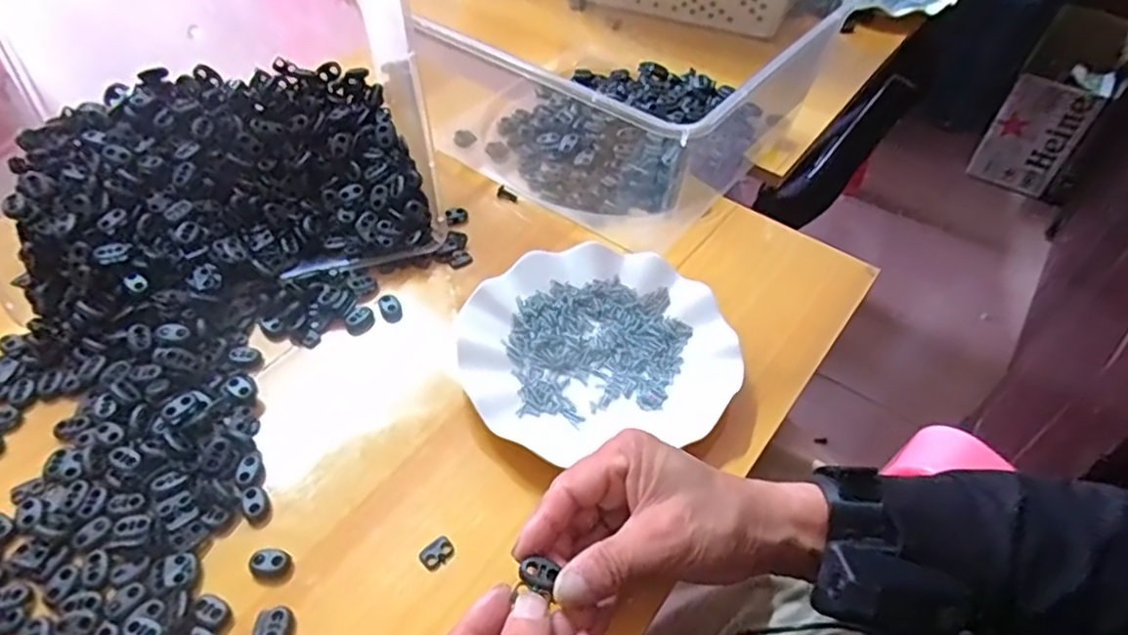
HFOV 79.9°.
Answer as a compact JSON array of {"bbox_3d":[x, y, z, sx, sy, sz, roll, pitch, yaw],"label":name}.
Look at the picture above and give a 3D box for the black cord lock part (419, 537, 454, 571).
[{"bbox_3d":[-0.072,0.133,0.381,0.019,0.004,0.014,-32,56,-26],"label":"black cord lock part"}]

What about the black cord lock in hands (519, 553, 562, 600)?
[{"bbox_3d":[-0.012,0.122,0.323,0.020,0.004,0.014,18,50,15],"label":"black cord lock in hands"}]

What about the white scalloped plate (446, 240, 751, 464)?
[{"bbox_3d":[0.020,0.018,0.465,0.180,0.023,0.168,0,48,-1],"label":"white scalloped plate"}]

